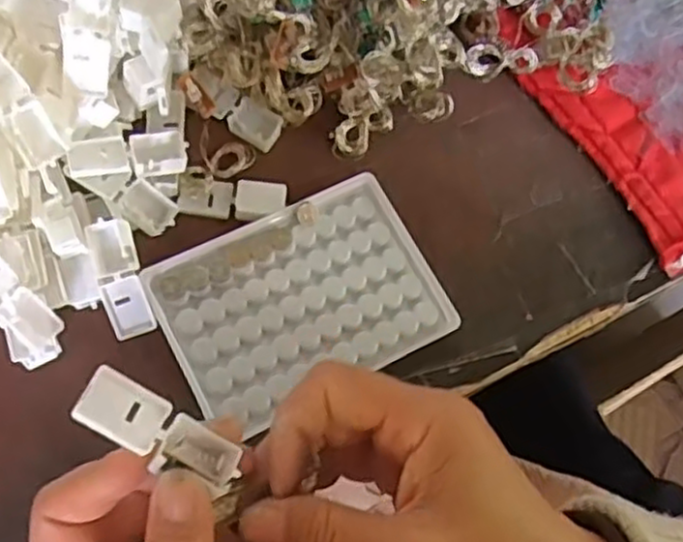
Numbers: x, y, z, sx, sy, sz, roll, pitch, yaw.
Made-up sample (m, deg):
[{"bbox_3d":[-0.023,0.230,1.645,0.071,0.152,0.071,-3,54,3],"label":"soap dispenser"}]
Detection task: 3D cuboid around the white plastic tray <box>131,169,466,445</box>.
[{"bbox_3d":[-0.019,0.013,0.356,0.127,0.013,0.091,-26,76,-14],"label":"white plastic tray"}]

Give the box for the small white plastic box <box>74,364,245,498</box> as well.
[{"bbox_3d":[-0.058,0.052,0.238,0.055,0.011,0.020,34,71,-15],"label":"small white plastic box"}]

